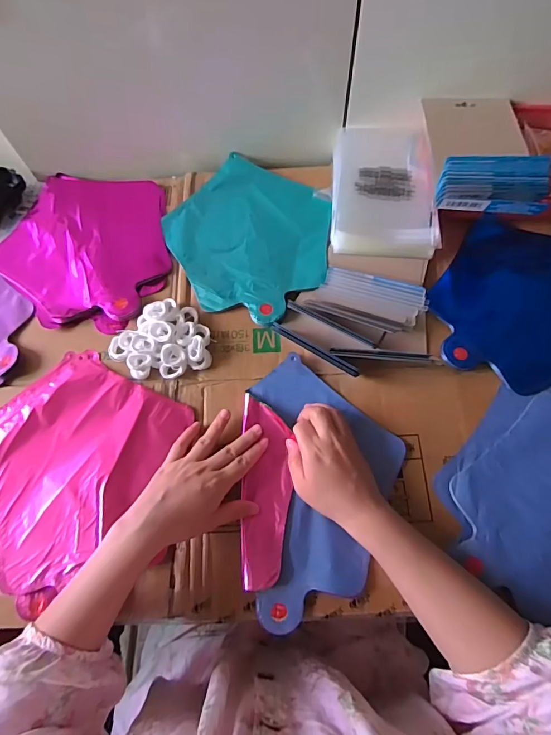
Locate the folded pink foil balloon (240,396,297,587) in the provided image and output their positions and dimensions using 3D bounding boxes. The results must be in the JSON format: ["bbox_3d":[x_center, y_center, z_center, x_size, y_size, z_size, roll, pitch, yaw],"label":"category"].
[{"bbox_3d":[-0.010,0.128,0.447,0.051,0.013,0.191,1,71,1],"label":"folded pink foil balloon"}]

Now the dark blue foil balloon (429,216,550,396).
[{"bbox_3d":[0.305,-0.082,0.506,0.227,0.013,0.217,-5,67,-1],"label":"dark blue foil balloon"}]

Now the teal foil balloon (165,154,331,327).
[{"bbox_3d":[-0.031,-0.176,0.557,0.215,0.016,0.231,0,67,1],"label":"teal foil balloon"}]

